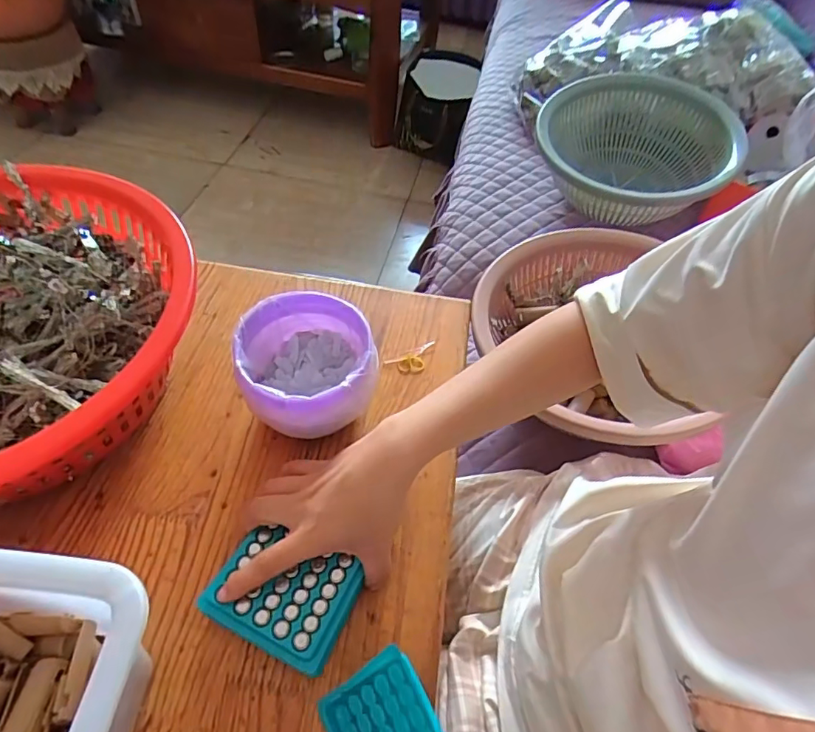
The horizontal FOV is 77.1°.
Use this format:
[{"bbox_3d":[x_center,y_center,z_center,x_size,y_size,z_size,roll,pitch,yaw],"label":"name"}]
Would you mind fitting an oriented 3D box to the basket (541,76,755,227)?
[{"bbox_3d":[0.341,-0.315,0.770,0.262,0.128,0.278,2,52,-3],"label":"basket"}]

